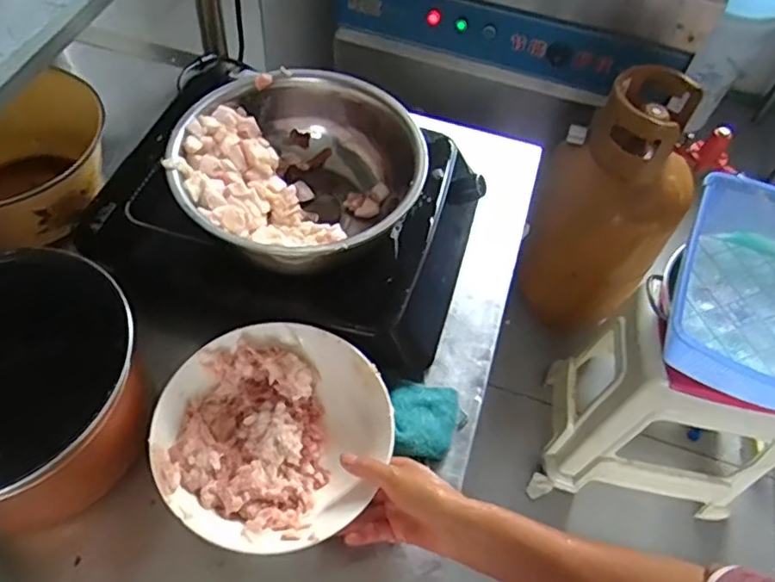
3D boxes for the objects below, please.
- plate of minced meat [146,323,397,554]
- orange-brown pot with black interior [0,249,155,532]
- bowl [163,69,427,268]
[{"bbox_3d":[-0.108,0.138,0.585,0.204,0.057,0.206,3,55,-4],"label":"plate of minced meat"},{"bbox_3d":[-0.342,0.091,0.561,0.210,0.157,0.220,3,55,-4],"label":"orange-brown pot with black interior"},{"bbox_3d":[-0.109,-0.117,0.665,0.225,0.144,0.222,3,55,-4],"label":"bowl"}]

